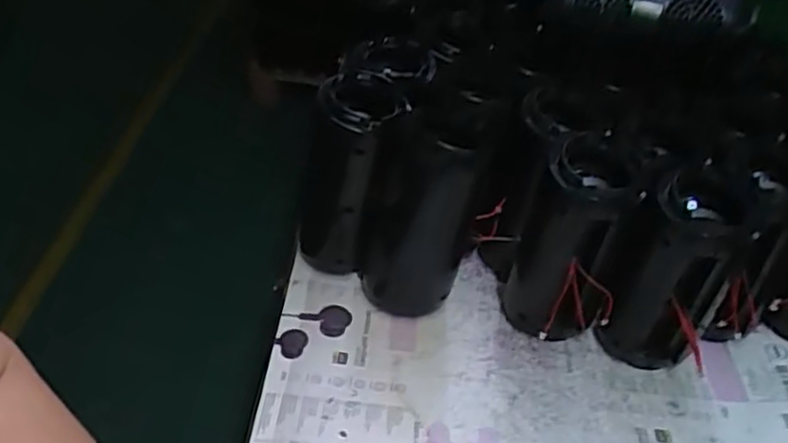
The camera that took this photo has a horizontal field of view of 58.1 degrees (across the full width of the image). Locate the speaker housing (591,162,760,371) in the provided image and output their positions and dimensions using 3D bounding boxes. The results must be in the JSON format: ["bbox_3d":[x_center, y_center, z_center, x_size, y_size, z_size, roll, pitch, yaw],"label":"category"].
[{"bbox_3d":[0.177,0.037,0.461,0.065,0.145,0.055,18,39,15],"label":"speaker housing"}]

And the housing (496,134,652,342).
[{"bbox_3d":[0.115,0.019,0.475,0.065,0.142,0.063,14,39,11],"label":"housing"}]

